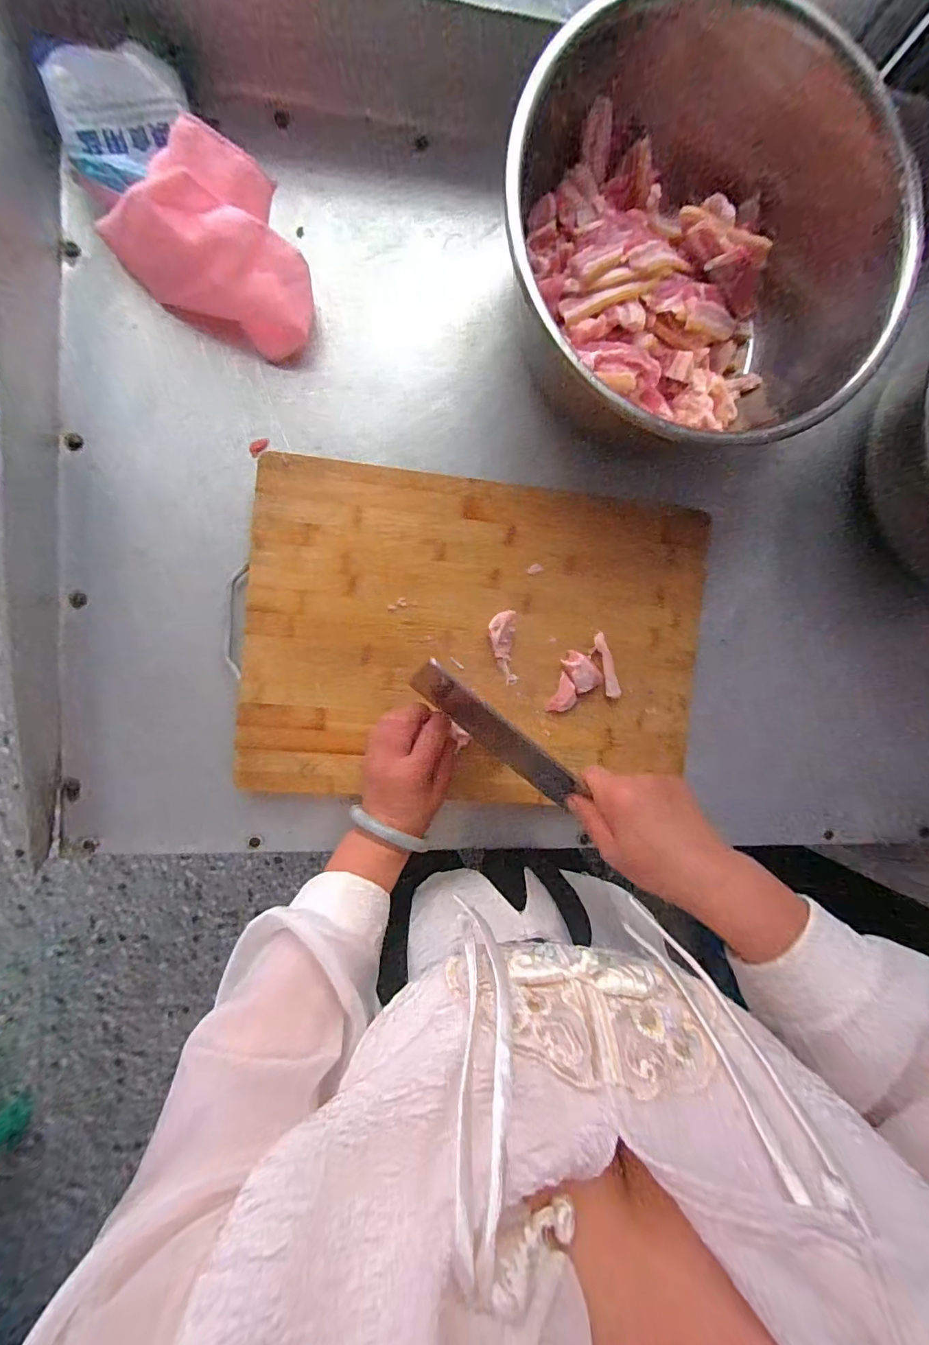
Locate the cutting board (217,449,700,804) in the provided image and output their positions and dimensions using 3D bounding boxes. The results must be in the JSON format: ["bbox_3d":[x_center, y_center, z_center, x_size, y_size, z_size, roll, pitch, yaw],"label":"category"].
[{"bbox_3d":[0.019,-0.031,0.461,0.439,0.034,0.301,4,92,-9],"label":"cutting board"}]

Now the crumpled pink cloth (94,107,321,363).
[{"bbox_3d":[-0.205,-0.367,0.398,0.161,0.074,0.119,24,89,-9],"label":"crumpled pink cloth"}]

